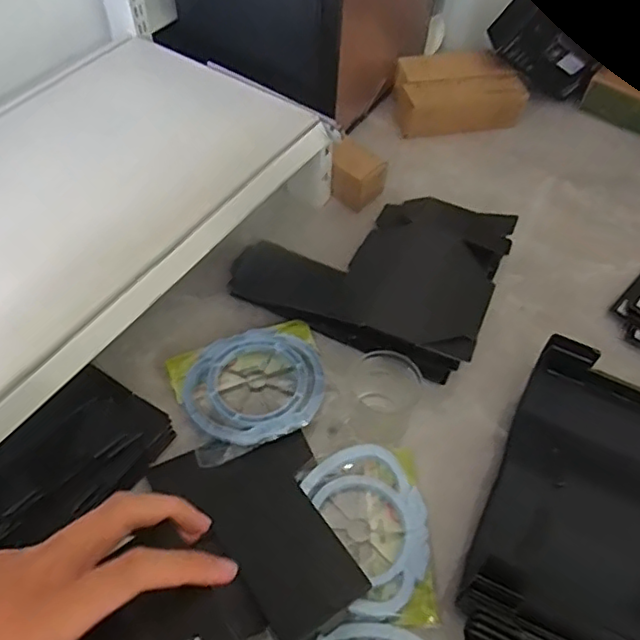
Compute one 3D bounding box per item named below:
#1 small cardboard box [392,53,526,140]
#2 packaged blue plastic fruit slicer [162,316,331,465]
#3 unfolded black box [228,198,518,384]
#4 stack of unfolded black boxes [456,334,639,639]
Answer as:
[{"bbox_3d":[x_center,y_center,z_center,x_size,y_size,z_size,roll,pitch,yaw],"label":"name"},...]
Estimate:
[{"bbox_3d":[0.234,-0.391,1.051,0.218,0.087,0.123,-8,56,-9],"label":"small cardboard box"},{"bbox_3d":[-0.075,0.078,0.721,0.183,0.031,0.159,-19,58,-16],"label":"packaged blue plastic fruit slicer"},{"bbox_3d":[0.073,-0.082,0.822,0.323,0.056,0.275,23,57,12],"label":"unfolded black box"},{"bbox_3d":[0.273,0.203,0.620,0.201,0.106,0.327,25,57,13],"label":"stack of unfolded black boxes"}]

